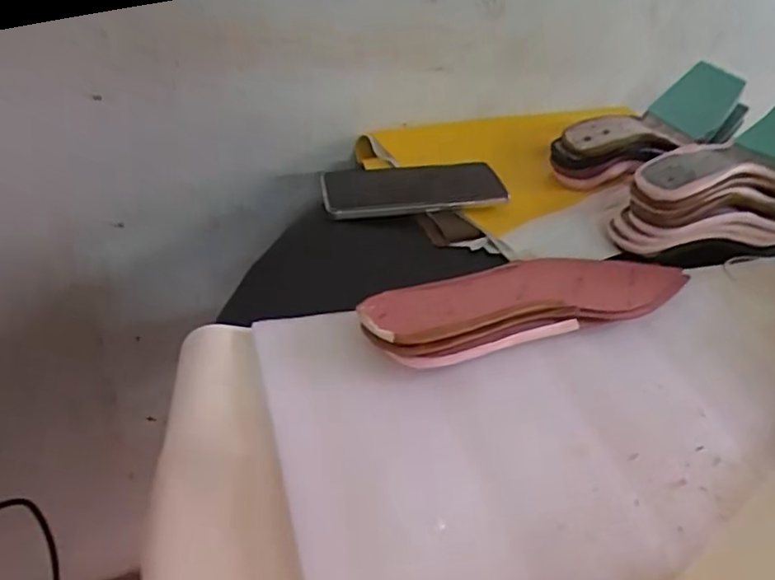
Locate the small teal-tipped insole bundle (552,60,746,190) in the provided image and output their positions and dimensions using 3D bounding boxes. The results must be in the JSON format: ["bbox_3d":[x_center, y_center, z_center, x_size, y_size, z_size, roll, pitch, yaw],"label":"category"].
[{"bbox_3d":[0.268,-0.169,0.622,0.224,0.059,0.076,-26,43,-18],"label":"small teal-tipped insole bundle"}]

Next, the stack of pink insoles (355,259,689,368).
[{"bbox_3d":[0.108,0.006,0.431,0.271,0.023,0.078,-11,42,-24],"label":"stack of pink insoles"}]

